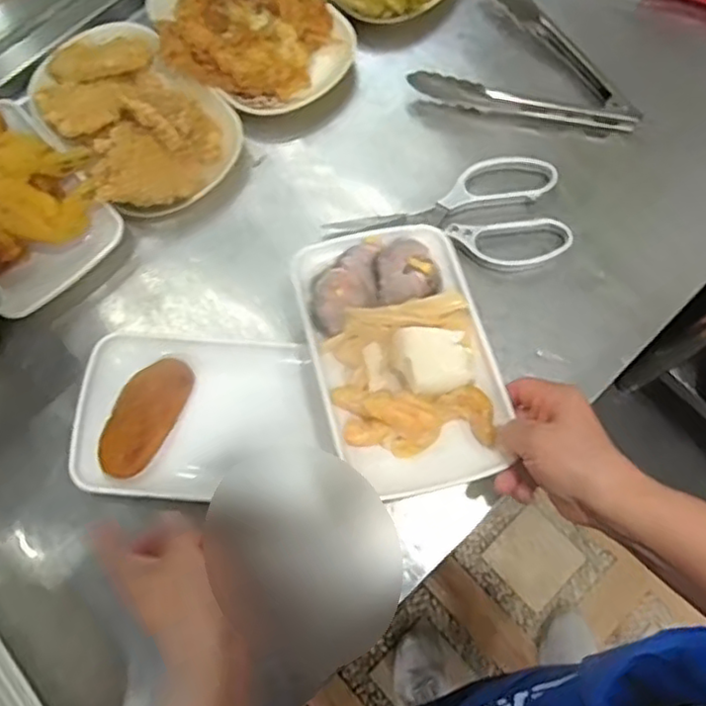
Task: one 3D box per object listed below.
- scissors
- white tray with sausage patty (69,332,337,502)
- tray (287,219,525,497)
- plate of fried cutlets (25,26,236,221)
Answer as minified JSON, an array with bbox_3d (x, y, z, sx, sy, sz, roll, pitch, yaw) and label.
[{"bbox_3d":[0.083,-0.119,0.578,0.208,0.016,0.102,-8,72,-3],"label":"scissors"},{"bbox_3d":[-0.123,0.052,0.529,0.194,0.020,0.128,4,72,1],"label":"white tray with sausage patty"},{"bbox_3d":[0.037,-0.005,0.488,0.130,0.041,0.208,-15,73,-5],"label":"tray"},{"bbox_3d":[-0.211,-0.236,0.599,0.143,0.044,0.222,-40,77,-12],"label":"plate of fried cutlets"}]

